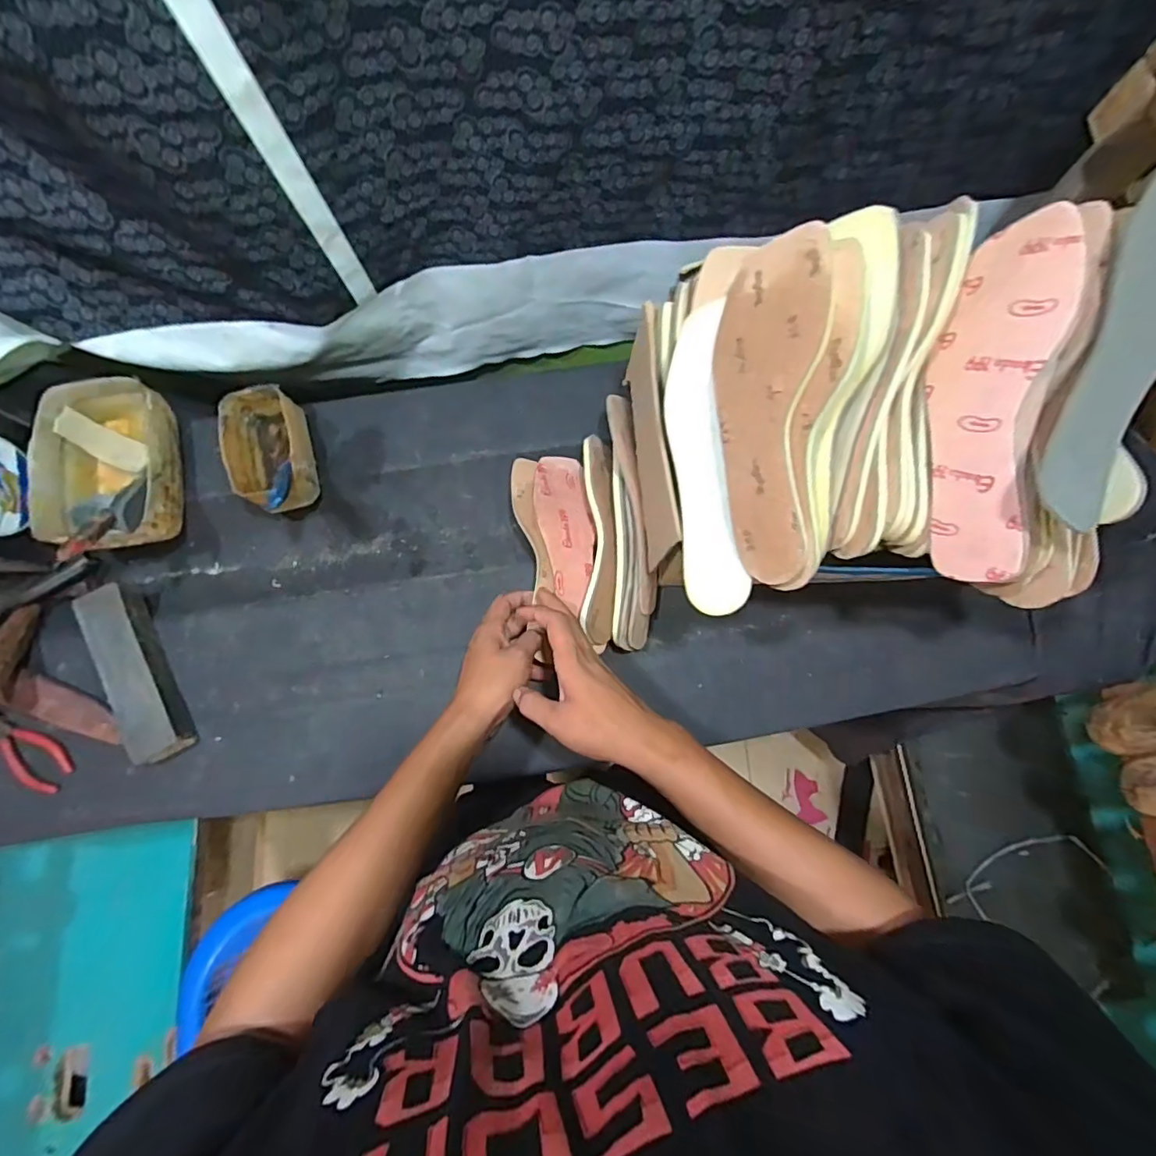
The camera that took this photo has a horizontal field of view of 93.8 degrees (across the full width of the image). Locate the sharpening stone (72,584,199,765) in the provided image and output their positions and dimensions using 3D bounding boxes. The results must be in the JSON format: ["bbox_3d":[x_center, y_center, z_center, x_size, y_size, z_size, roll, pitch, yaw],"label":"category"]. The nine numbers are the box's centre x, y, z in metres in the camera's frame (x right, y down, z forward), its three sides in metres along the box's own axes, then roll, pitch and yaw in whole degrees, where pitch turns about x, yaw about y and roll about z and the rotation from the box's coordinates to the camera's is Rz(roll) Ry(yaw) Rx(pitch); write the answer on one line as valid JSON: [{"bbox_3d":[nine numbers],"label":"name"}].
[{"bbox_3d":[-0.479,0.102,0.587,0.057,0.040,0.197,-28,79,-5],"label":"sharpening stone"}]

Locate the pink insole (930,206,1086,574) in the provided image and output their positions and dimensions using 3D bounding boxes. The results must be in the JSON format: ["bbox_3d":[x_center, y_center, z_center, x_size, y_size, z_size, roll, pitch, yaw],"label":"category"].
[{"bbox_3d":[0.279,-0.117,0.370,0.011,0.075,0.234,-1,102,-28],"label":"pink insole"}]

